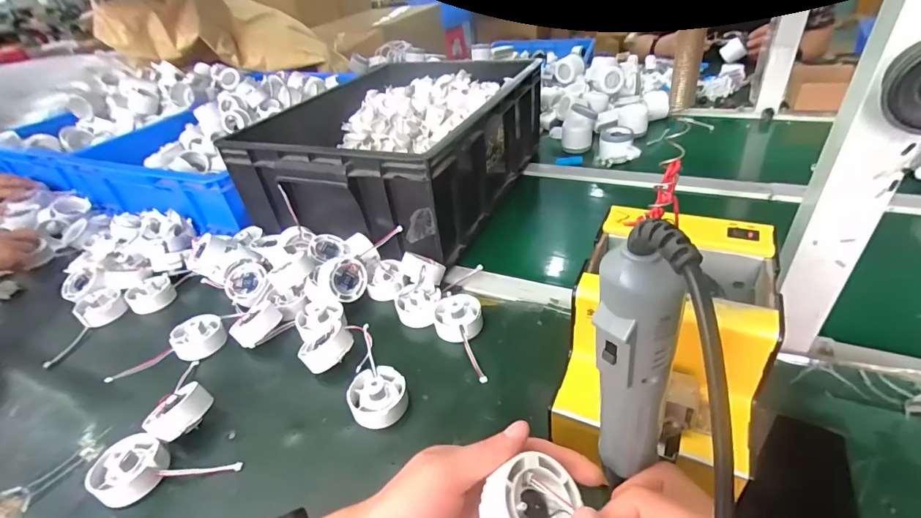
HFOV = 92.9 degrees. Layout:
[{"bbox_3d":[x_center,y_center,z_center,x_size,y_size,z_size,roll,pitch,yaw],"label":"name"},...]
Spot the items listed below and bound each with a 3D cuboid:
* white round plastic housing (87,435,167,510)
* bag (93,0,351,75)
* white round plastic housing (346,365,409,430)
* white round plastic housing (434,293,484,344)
[{"bbox_3d":[-0.291,0.185,0.384,0.051,0.032,0.054,-5,36,4],"label":"white round plastic housing"},{"bbox_3d":[-0.630,-0.630,1.226,0.602,0.174,0.207,-9,32,-33],"label":"bag"},{"bbox_3d":[-0.080,0.132,0.425,0.054,0.030,0.059,-5,36,4],"label":"white round plastic housing"},{"bbox_3d":[-0.002,0.066,0.500,0.054,0.029,0.058,-9,36,-1],"label":"white round plastic housing"}]

